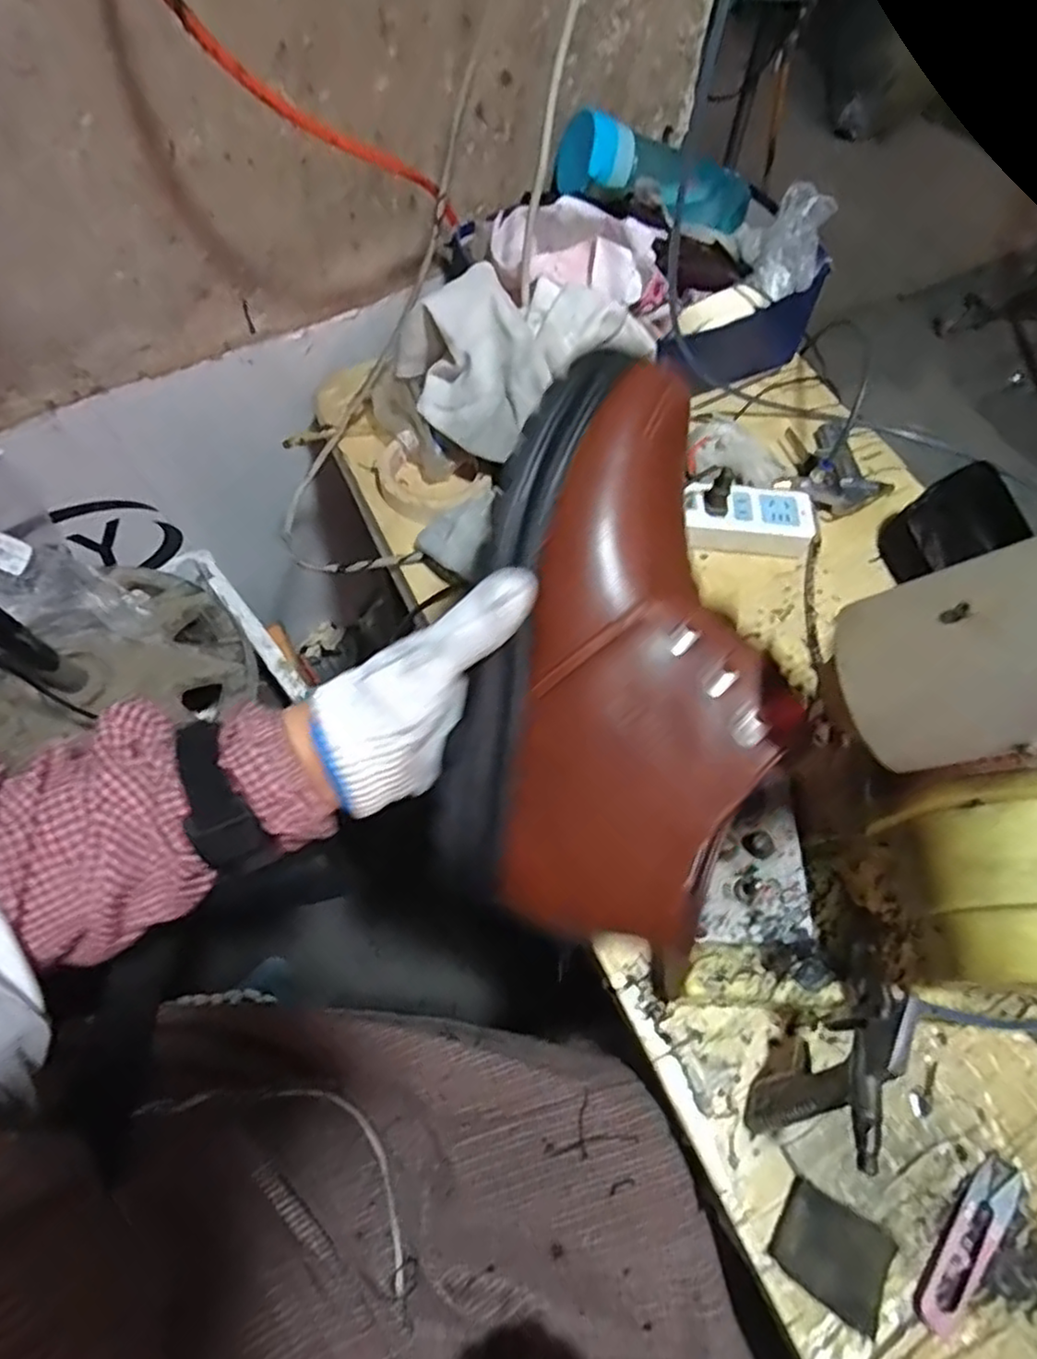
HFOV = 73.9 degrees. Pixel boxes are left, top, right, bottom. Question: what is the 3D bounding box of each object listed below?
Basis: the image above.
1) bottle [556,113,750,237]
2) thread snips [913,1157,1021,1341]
[{"bbox_3d":[0.143,-0.486,0.679,0.209,0.061,0.072,-7,61,-31],"label":"bottle"},{"bbox_3d":[0.254,0.316,0.387,0.098,0.005,0.025,-41,71,-21],"label":"thread snips"}]

